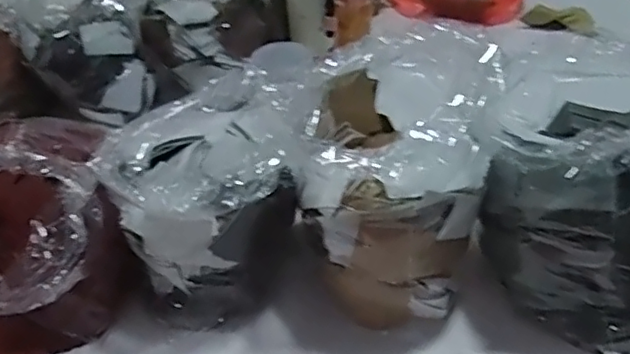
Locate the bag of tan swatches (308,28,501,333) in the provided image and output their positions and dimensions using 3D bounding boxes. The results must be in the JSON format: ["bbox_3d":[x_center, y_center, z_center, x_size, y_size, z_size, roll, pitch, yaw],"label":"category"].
[{"bbox_3d":[0.081,-0.006,0.601,0.165,0.178,0.231,7,40,14],"label":"bag of tan swatches"}]

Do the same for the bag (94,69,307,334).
[{"bbox_3d":[-0.109,0.022,0.613,0.169,0.169,0.184,-20,42,-19],"label":"bag"}]

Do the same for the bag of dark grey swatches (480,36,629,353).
[{"bbox_3d":[0.258,-0.002,0.577,0.184,0.192,0.264,10,41,17],"label":"bag of dark grey swatches"}]

